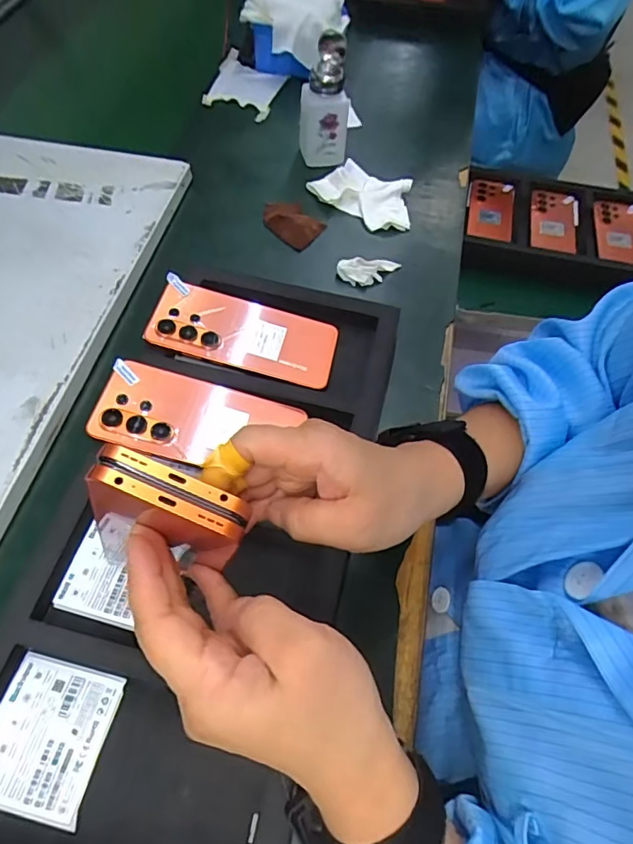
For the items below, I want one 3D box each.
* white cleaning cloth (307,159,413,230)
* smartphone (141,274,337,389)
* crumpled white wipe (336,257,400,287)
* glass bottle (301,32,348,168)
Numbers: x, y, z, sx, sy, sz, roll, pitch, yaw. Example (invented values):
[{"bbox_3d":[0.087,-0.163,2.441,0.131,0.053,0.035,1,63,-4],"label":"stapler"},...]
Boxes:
[{"bbox_3d":[0.059,-0.278,0.623,0.121,0.029,0.076,22,61,11],"label":"white cleaning cloth"},{"bbox_3d":[-0.066,-0.083,0.475,0.167,0.008,0.077,15,63,-5],"label":"smartphone"},{"bbox_3d":[0.058,-0.167,0.559,0.070,0.013,0.031,-10,62,-8],"label":"crumpled white wipe"},{"bbox_3d":[0.009,-0.377,0.603,0.060,0.128,0.051,2,61,-1],"label":"glass bottle"}]

